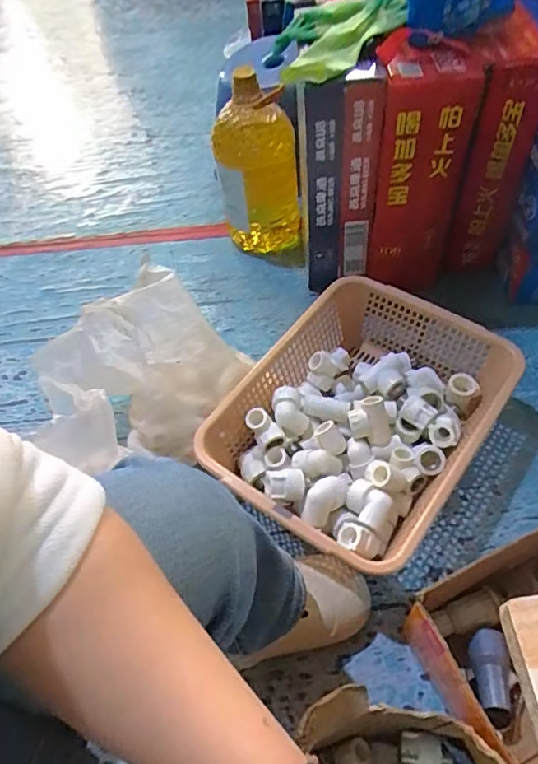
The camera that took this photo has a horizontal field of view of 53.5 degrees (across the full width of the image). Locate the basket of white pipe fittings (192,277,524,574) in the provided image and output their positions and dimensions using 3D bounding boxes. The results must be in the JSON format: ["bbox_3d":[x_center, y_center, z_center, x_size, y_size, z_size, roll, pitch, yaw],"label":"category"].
[{"bbox_3d":[0.141,0.056,0.826,0.334,0.120,0.433,30,62,24],"label":"basket of white pipe fittings"}]

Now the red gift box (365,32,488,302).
[{"bbox_3d":[0.252,-0.344,0.935,0.145,0.401,0.110,-4,54,3],"label":"red gift box"}]

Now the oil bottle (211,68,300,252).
[{"bbox_3d":[-0.026,-0.421,1.062,0.154,0.323,0.122,-8,54,0],"label":"oil bottle"}]

